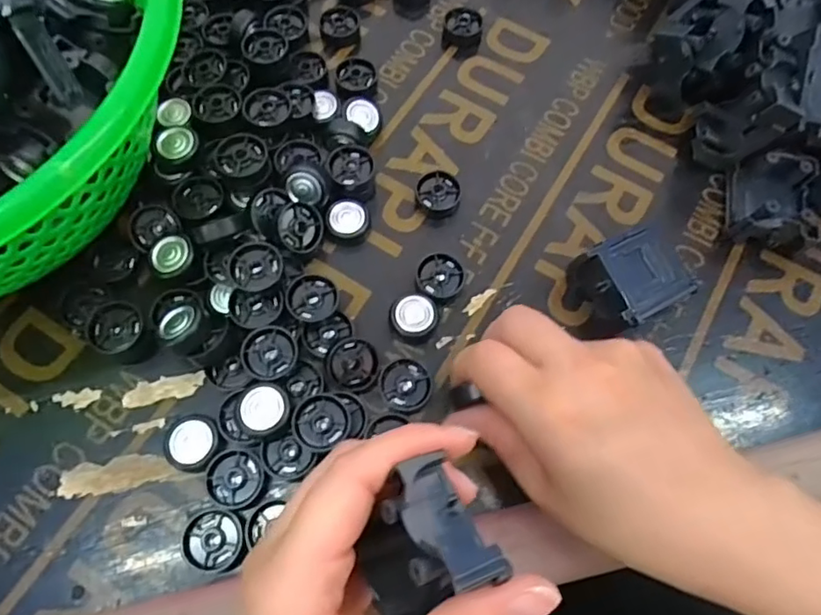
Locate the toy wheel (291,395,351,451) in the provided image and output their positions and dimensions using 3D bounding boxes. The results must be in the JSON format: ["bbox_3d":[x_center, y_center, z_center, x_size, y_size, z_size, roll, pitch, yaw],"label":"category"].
[{"bbox_3d":[-0.039,0.051,0.249,0.023,0.010,0.022,1,67,-2],"label":"toy wheel"}]

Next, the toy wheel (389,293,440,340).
[{"bbox_3d":[0.002,0.005,0.276,0.023,0.013,0.019,-5,68,-5],"label":"toy wheel"}]

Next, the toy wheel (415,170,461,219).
[{"bbox_3d":[0.015,-0.061,0.306,0.023,0.009,0.022,1,67,-2],"label":"toy wheel"}]

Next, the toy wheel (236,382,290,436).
[{"bbox_3d":[-0.063,0.044,0.249,0.022,0.012,0.023,1,67,-2],"label":"toy wheel"}]

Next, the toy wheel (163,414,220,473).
[{"bbox_3d":[-0.095,0.059,0.251,0.022,0.008,0.023,-2,67,-4],"label":"toy wheel"}]

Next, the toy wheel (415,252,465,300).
[{"bbox_3d":[0.015,-0.015,0.287,0.023,0.009,0.023,1,67,-2],"label":"toy wheel"}]

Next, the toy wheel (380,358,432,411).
[{"bbox_3d":[-0.002,0.036,0.265,0.022,0.007,0.023,1,67,-2],"label":"toy wheel"}]

